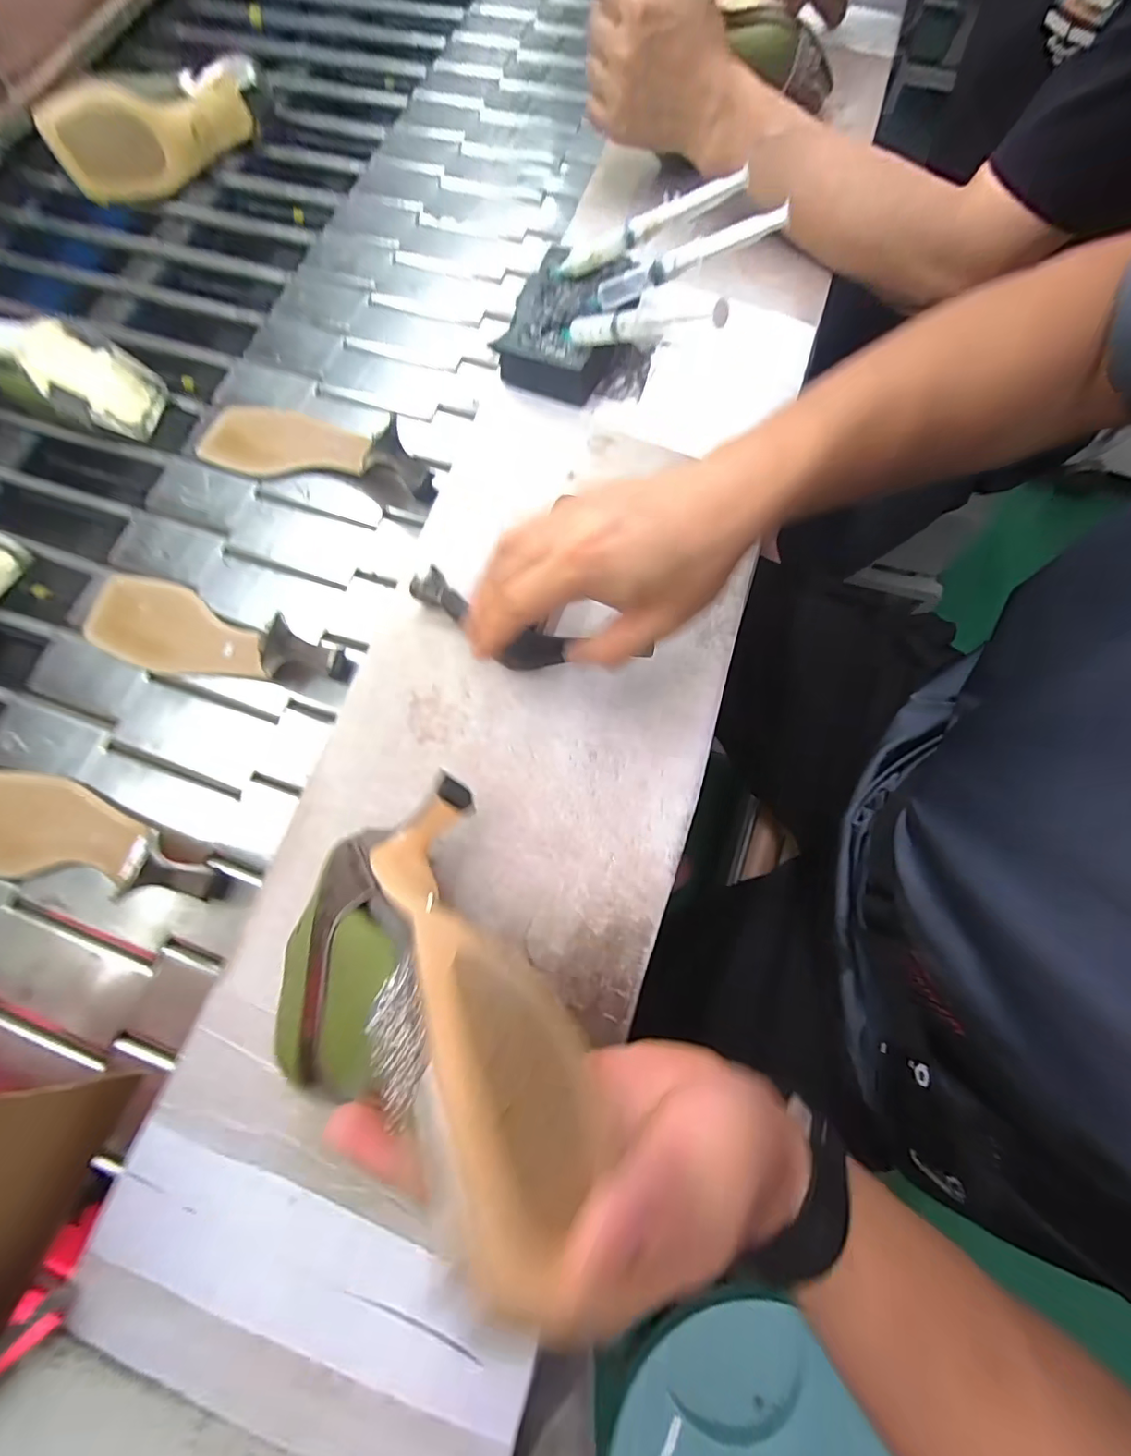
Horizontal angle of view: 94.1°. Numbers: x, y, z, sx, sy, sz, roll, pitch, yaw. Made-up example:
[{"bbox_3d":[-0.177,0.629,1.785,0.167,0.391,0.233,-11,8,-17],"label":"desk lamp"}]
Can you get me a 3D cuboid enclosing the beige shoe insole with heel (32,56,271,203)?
[{"bbox_3d":[-0.444,-0.673,0.593,0.240,0.084,0.064,-38,76,-9],"label":"beige shoe insole with heel"}]

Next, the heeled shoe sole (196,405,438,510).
[{"bbox_3d":[-0.229,-0.264,0.473,0.225,0.061,0.066,14,74,6],"label":"heeled shoe sole"}]

